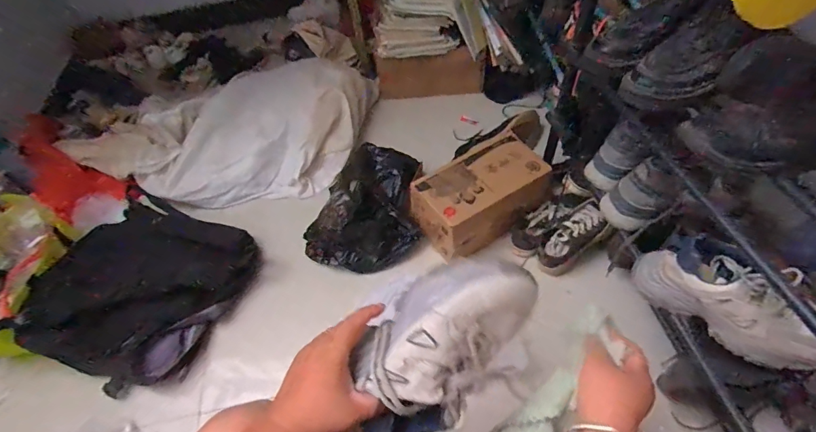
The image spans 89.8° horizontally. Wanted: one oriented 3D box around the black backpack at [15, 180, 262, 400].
[{"bbox_3d":[-0.653,0.164,1.031,0.435,0.162,0.456,17,57,18],"label":"black backpack"}]

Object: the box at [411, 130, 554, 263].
[{"bbox_3d":[0.175,-0.047,1.002,0.312,0.136,0.196,-35,58,-19],"label":"box"}]

